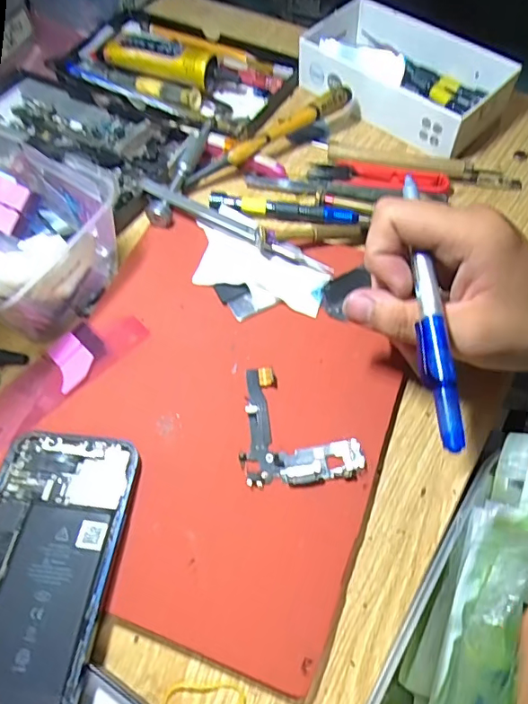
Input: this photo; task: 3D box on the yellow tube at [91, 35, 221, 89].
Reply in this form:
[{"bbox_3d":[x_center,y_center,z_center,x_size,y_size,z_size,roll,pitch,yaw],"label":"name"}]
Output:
[{"bbox_3d":[-0.092,-0.245,0.431,0.103,0.024,0.028,24,66,16],"label":"yellow tube"}]

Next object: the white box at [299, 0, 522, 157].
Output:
[{"bbox_3d":[0.103,-0.219,0.404,0.161,0.043,0.084,37,69,21],"label":"white box"}]

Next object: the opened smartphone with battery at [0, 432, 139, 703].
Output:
[{"bbox_3d":[-0.109,0.107,0.242,0.071,0.004,0.143,4,56,4],"label":"opened smartphone with battery"}]

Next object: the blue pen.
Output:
[{"bbox_3d":[0.079,-0.025,0.247,0.013,0.008,0.146,-2,67,3],"label":"blue pen"}]

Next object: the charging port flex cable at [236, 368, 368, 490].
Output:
[{"bbox_3d":[0.020,0.040,0.284,0.062,0.006,0.067,-2,60,2],"label":"charging port flex cable"}]

